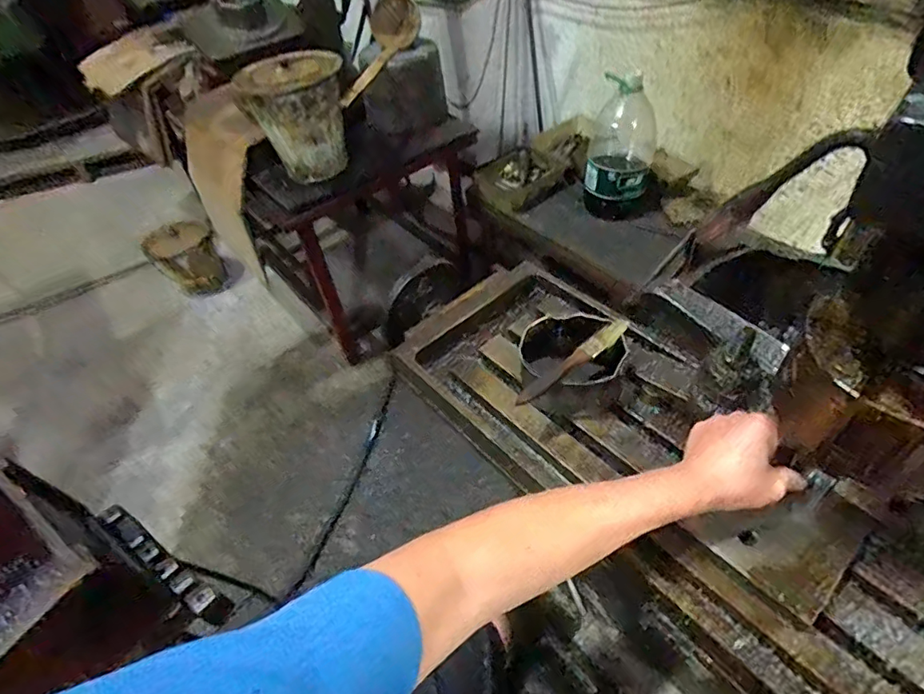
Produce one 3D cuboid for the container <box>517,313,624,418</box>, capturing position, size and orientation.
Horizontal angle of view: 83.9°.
[{"bbox_3d":[0.120,0.019,0.550,0.099,0.072,0.097,-3,48,4],"label":"container"}]

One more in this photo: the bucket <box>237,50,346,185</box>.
[{"bbox_3d":[-0.405,-0.579,1.282,0.238,0.241,0.270,-19,49,-10],"label":"bucket"}]

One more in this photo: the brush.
[{"bbox_3d":[0.112,0.014,0.511,0.150,0.015,0.018,-35,54,-22],"label":"brush"}]

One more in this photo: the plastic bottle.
[{"bbox_3d":[0.420,-0.536,1.358,0.169,0.320,0.137,11,51,16],"label":"plastic bottle"}]

